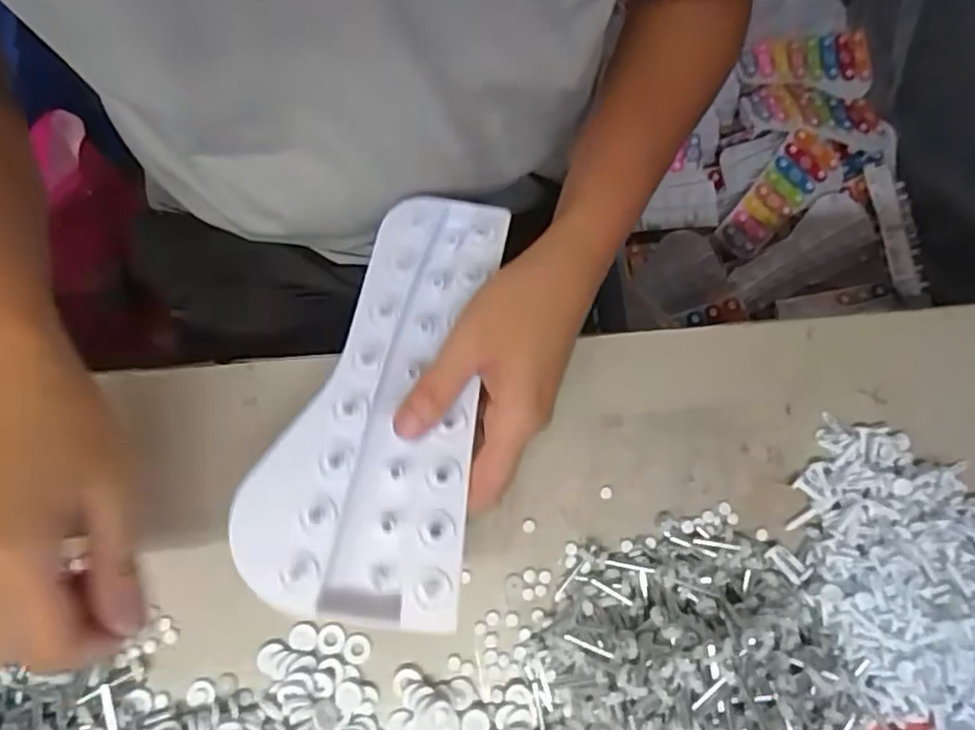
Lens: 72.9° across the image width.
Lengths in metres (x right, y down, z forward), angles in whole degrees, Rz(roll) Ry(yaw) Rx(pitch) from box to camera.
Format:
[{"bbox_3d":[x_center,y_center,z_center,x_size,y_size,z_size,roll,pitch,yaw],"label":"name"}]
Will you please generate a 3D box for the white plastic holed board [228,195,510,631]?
[{"bbox_3d":[-0.052,0.017,0.357,0.107,0.033,0.229,11,75,1],"label":"white plastic holed board"}]

